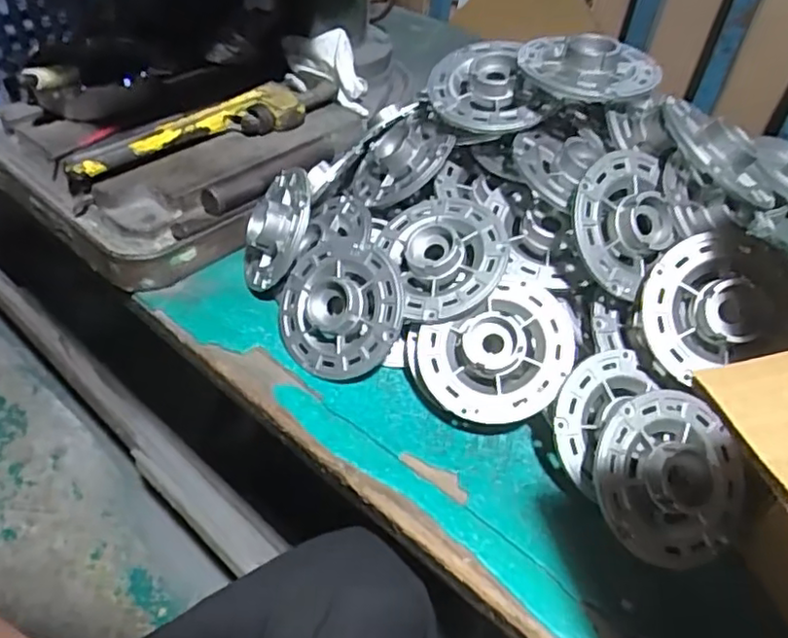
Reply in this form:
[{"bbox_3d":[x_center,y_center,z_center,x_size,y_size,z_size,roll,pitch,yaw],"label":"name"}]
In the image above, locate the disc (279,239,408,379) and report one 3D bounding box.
[{"bbox_3d":[-0.046,-0.009,0.509,0.107,0.026,0.108,-5,79,25],"label":"disc"}]

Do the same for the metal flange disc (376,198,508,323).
[{"bbox_3d":[0.039,-0.050,0.504,0.093,0.025,0.106,-13,60,12],"label":"metal flange disc"}]

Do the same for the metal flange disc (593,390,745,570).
[{"bbox_3d":[0.186,0.102,0.424,0.107,0.025,0.107,2,82,-16],"label":"metal flange disc"}]

